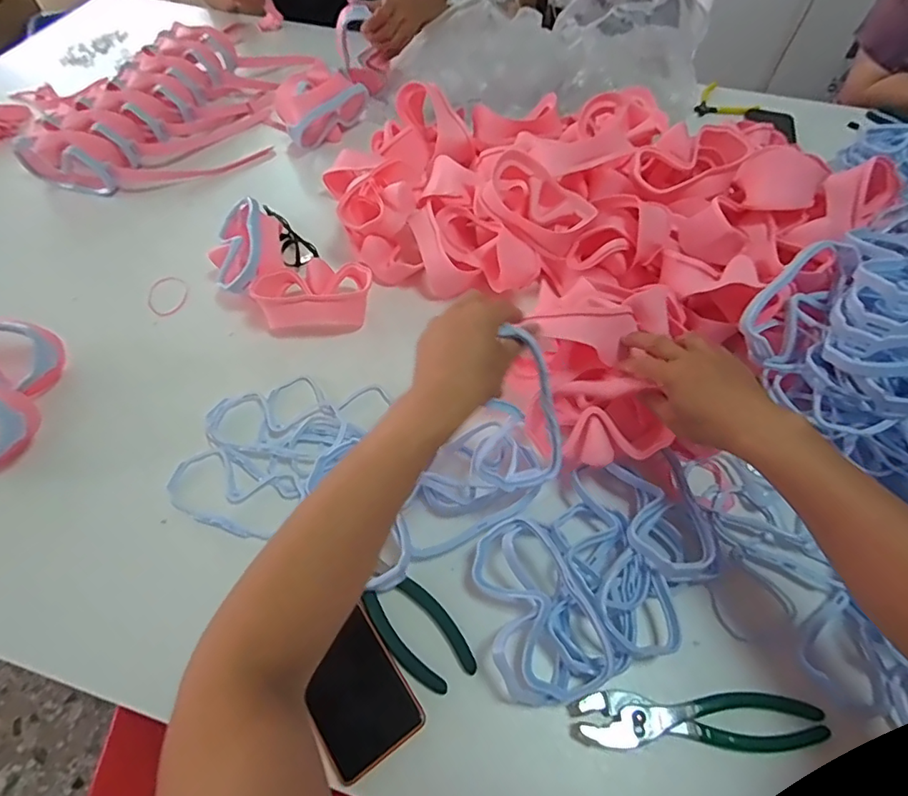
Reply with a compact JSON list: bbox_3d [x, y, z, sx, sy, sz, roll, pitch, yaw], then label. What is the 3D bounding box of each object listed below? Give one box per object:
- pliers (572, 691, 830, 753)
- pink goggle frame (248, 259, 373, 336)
[{"bbox_3d":[0.195,0.261,0.426,0.194,0.017,0.039,1,56,0],"label":"pliers"},{"bbox_3d":[-0.171,-0.123,0.657,0.129,0.059,0.077,1,56,0],"label":"pink goggle frame"}]

